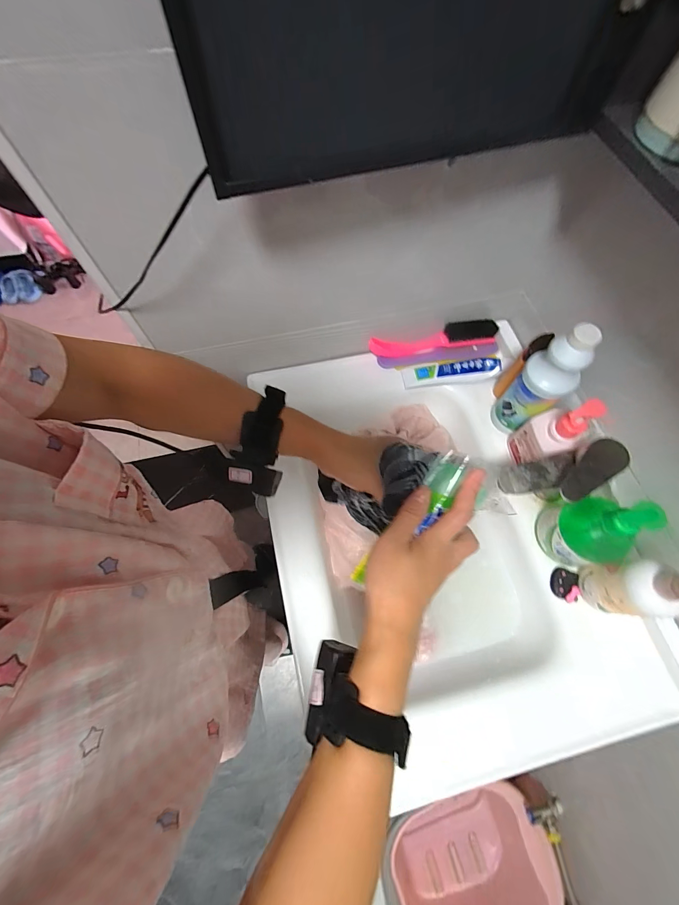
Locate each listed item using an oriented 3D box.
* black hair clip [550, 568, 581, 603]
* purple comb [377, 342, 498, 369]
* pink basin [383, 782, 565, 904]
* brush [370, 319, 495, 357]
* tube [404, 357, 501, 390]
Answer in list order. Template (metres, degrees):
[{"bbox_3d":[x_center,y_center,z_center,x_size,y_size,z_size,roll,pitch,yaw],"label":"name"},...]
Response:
[{"bbox_3d":[0.307,0.180,0.470,0.032,0.011,0.042,8,67,2],"label":"black hair clip"},{"bbox_3d":[0.172,-0.168,0.602,0.207,0.018,0.022,-6,67,-4],"label":"purple comb"},{"bbox_3d":[0.303,1.035,0.872,0.389,0.264,0.281,-16,68,-8],"label":"pink basin"},{"bbox_3d":[0.162,-0.197,0.602,0.225,0.032,0.038,-7,67,-4],"label":"brush"},{"bbox_3d":[0.190,-0.134,0.580,0.157,0.035,0.037,-1,67,-2],"label":"tube"}]

